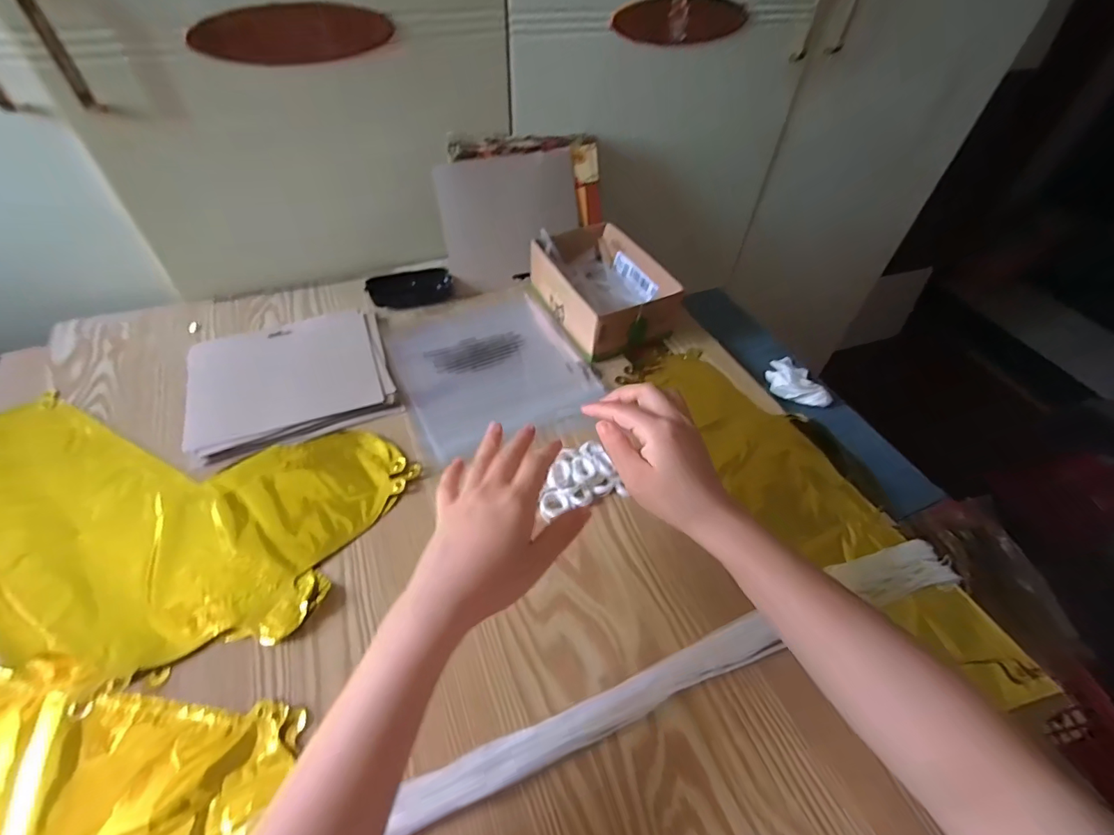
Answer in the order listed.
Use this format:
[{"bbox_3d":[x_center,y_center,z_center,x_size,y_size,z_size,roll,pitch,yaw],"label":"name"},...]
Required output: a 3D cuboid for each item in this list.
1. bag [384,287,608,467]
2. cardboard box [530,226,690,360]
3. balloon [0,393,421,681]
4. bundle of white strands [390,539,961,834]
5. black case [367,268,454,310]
[{"bbox_3d":[-0.081,-0.067,0.582,0.213,0.008,0.258,-17,52,-18],"label":"bag"},{"bbox_3d":[0.059,-0.170,0.631,0.134,0.073,0.195,-18,52,-19],"label":"cardboard box"},{"bbox_3d":[-0.377,0.085,0.421,0.436,0.012,0.226,7,48,2],"label":"balloon"},{"bbox_3d":[-0.037,0.229,0.318,0.817,0.018,0.039,-15,51,-17],"label":"bundle of white strands"},{"bbox_3d":[-0.197,-0.177,0.650,0.109,0.022,0.064,-20,53,-21],"label":"black case"}]

